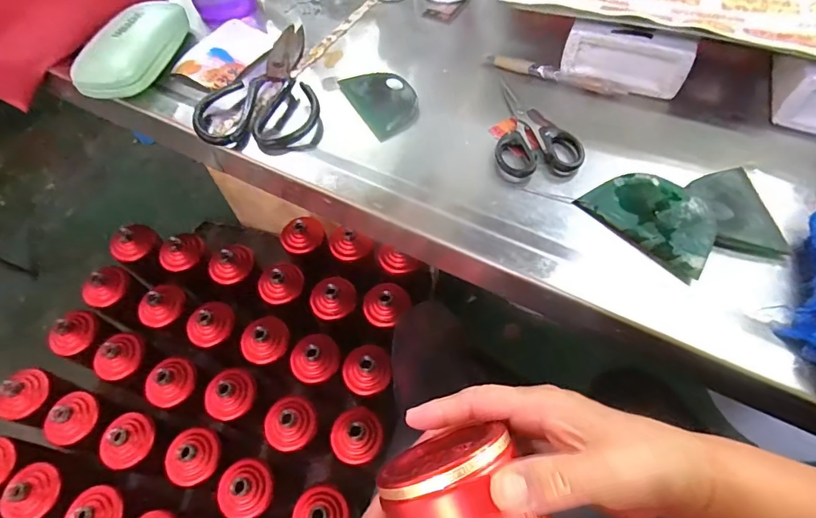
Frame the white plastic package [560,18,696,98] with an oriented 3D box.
[{"bbox_3d":[0.196,-0.181,0.407,0.105,0.052,0.018,24,64,15],"label":"white plastic package"}]

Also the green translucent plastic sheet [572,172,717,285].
[{"bbox_3d":[0.183,-0.033,0.335,0.053,0.018,0.093,-37,65,-17],"label":"green translucent plastic sheet"}]

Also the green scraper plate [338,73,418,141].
[{"bbox_3d":[-0.023,-0.152,0.431,0.051,0.014,0.083,-26,62,-12],"label":"green scraper plate"}]

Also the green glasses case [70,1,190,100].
[{"bbox_3d":[-0.269,-0.214,0.452,0.053,0.038,0.153,3,60,4],"label":"green glasses case"}]

